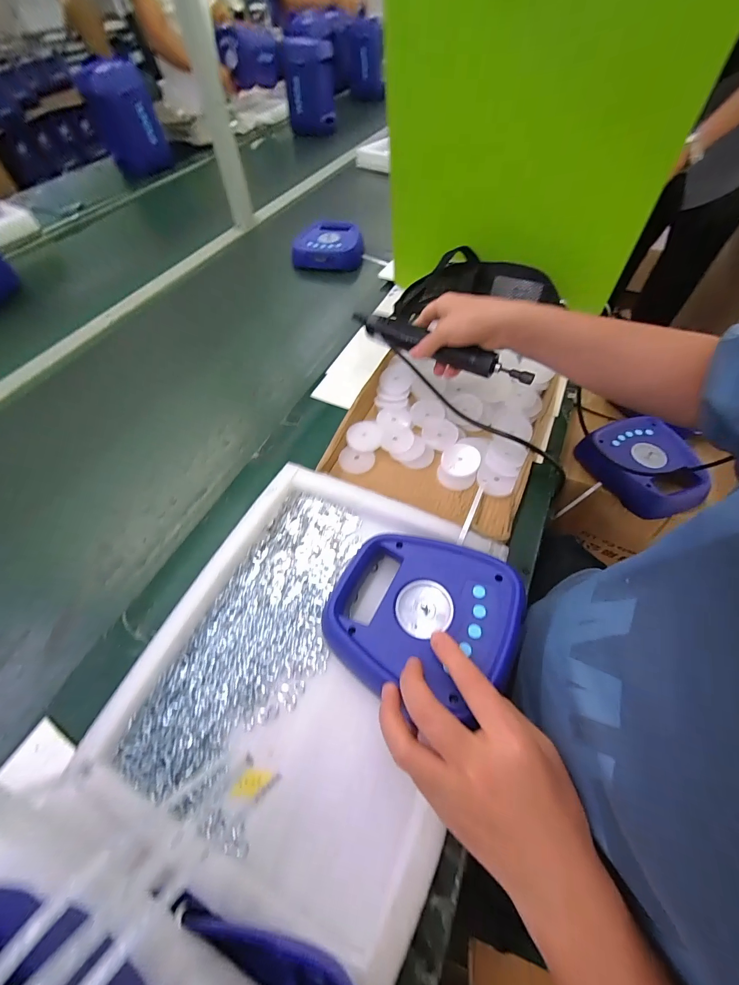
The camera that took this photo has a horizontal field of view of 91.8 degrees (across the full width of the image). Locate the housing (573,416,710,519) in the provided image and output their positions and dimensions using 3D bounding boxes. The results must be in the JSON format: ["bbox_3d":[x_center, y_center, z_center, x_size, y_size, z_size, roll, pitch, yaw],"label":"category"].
[{"bbox_3d":[0.459,-0.047,0.597,0.128,0.061,0.177,-32,61,-17],"label":"housing"}]

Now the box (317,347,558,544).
[{"bbox_3d":[0.109,-0.104,0.528,0.269,0.048,0.308,22,61,16],"label":"box"}]

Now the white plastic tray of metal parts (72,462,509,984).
[{"bbox_3d":[-0.041,0.157,0.356,0.311,0.043,0.344,21,61,15],"label":"white plastic tray of metal parts"}]

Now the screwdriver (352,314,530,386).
[{"bbox_3d":[0.089,-0.204,0.497,0.275,0.034,0.027,29,63,20],"label":"screwdriver"}]

